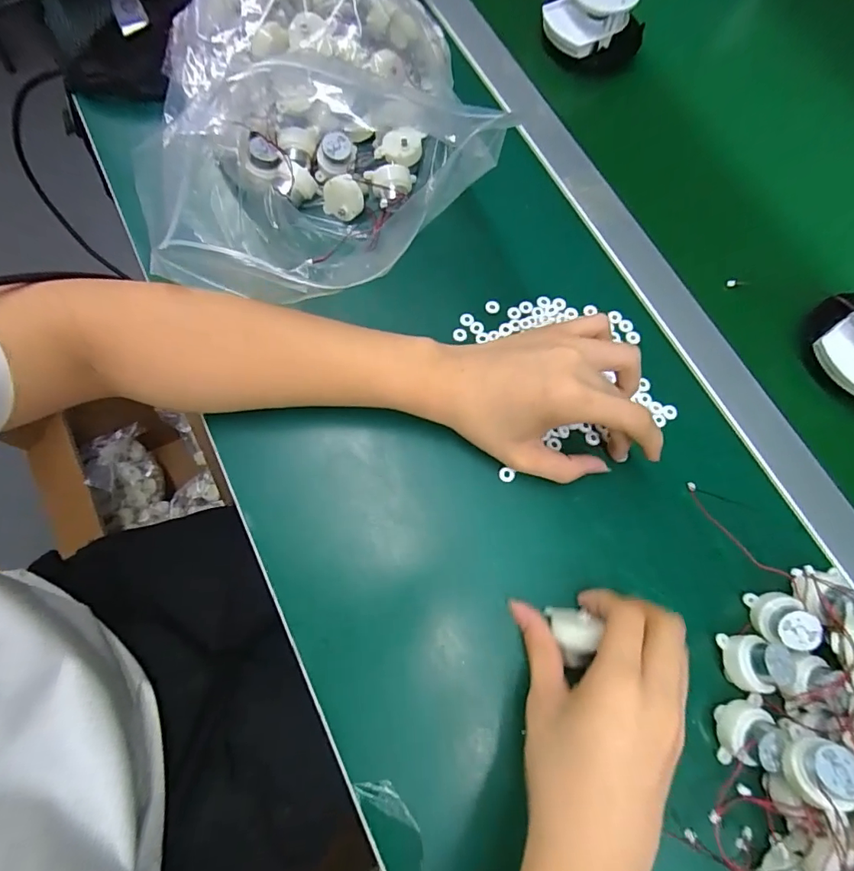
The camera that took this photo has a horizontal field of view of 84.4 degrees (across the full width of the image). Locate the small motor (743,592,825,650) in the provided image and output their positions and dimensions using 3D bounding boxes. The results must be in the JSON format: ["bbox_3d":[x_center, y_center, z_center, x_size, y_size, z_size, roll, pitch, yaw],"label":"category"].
[{"bbox_3d":[0.224,0.116,0.297,0.027,0.027,0.034,4,73,-1],"label":"small motor"}]

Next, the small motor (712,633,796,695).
[{"bbox_3d":[0.202,0.141,0.289,0.035,0.029,0.031,11,73,1],"label":"small motor"}]

